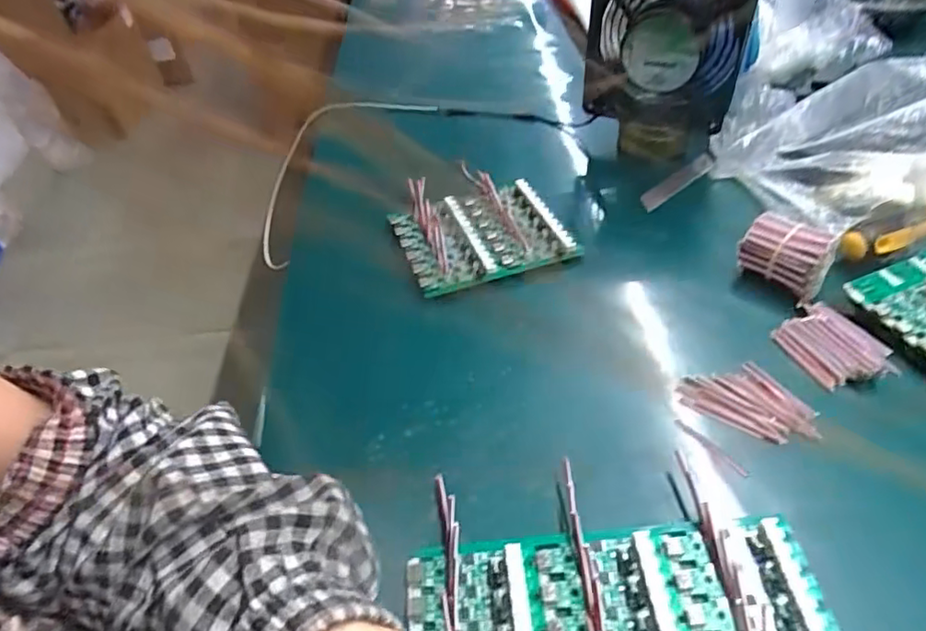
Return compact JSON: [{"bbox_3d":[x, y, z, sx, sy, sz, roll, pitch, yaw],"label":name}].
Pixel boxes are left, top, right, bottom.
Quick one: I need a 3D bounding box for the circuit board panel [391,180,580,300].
[{"bbox_3d":[0.012,-0.063,0.476,0.117,0.017,0.100,-17,45,-12],"label":"circuit board panel"}]

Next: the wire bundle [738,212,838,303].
[{"bbox_3d":[0.220,-0.044,0.416,0.034,0.032,0.054,-36,51,-27],"label":"wire bundle"}]

